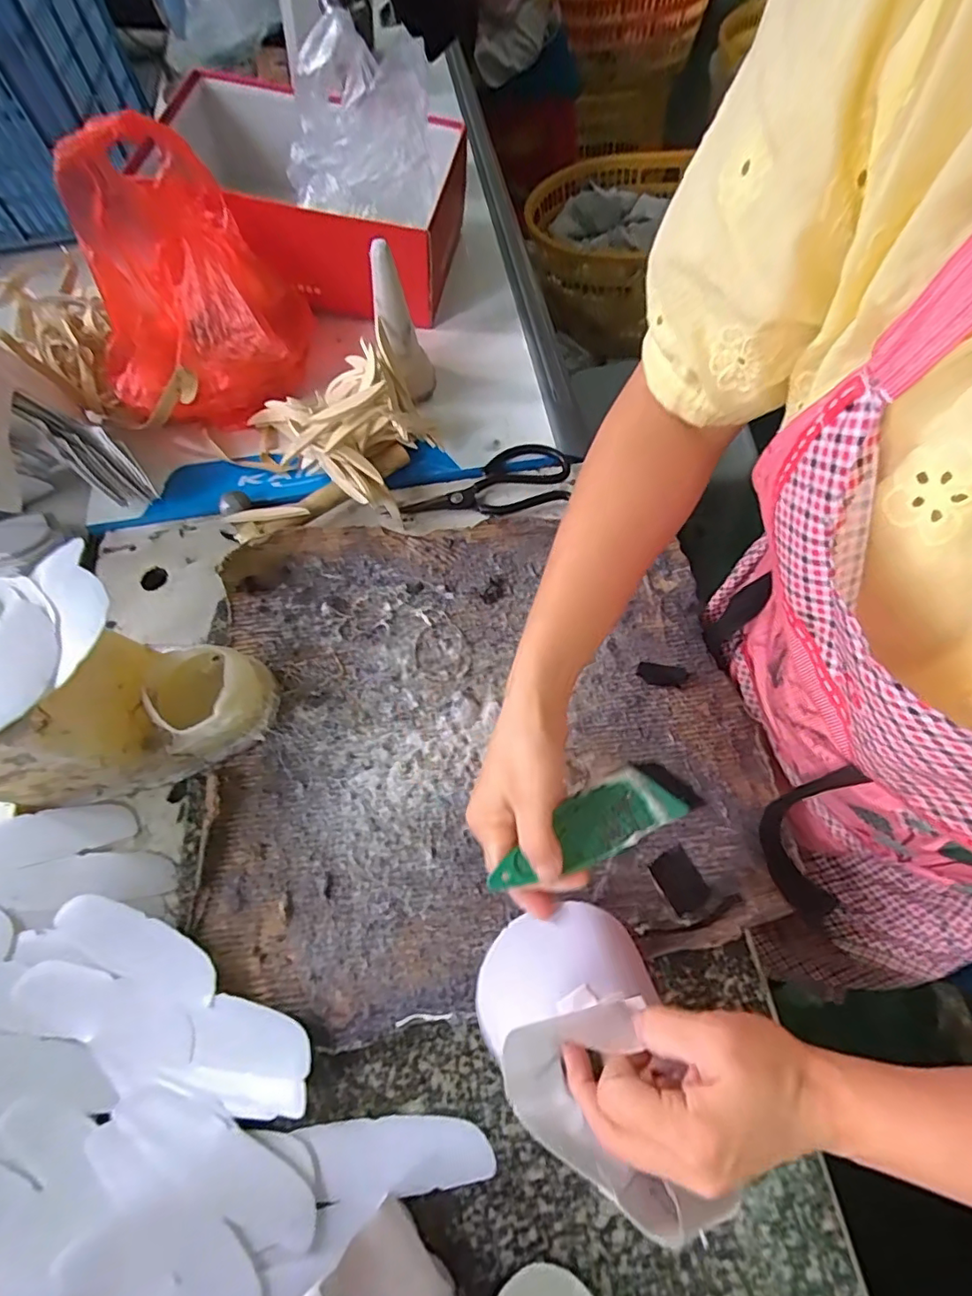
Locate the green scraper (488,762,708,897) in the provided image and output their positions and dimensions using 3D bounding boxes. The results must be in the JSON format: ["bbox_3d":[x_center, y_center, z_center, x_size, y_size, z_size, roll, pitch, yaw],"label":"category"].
[{"bbox_3d":[0.062,0.101,0.317,0.133,0.007,0.037,-21,65,-18],"label":"green scraper"}]

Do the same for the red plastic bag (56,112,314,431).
[{"bbox_3d":[-0.288,-0.345,0.532,0.205,0.198,0.187,-21,66,-8],"label":"red plastic bag"}]

